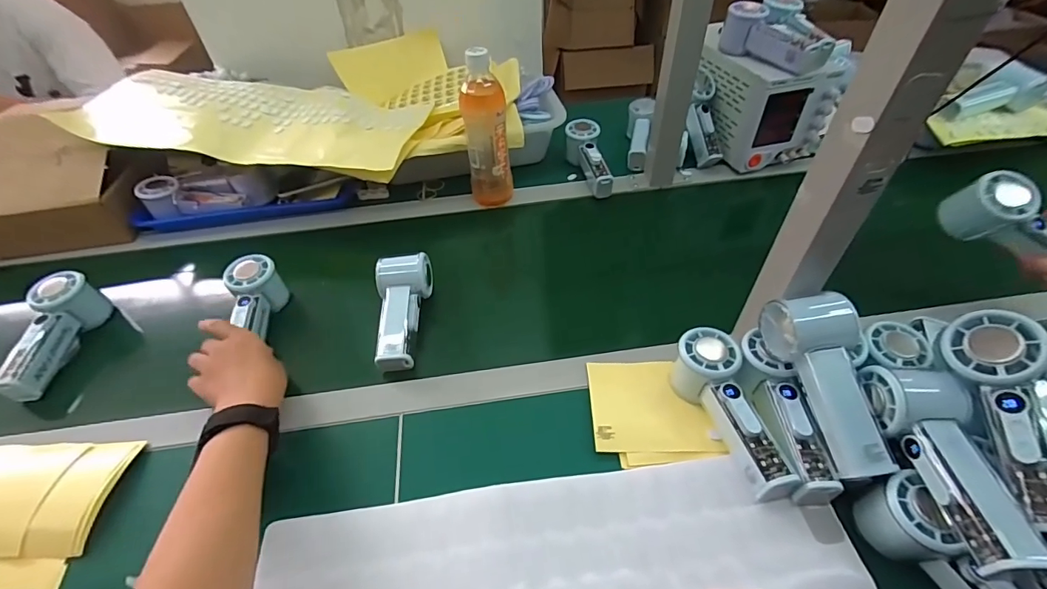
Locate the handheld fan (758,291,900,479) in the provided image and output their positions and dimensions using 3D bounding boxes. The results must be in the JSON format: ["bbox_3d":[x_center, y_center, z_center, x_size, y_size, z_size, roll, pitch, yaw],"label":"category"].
[{"bbox_3d":[0.261,0.071,0.382,0.056,0.047,0.152,-7,66,-3],"label":"handheld fan"}]

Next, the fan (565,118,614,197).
[{"bbox_3d":[0.114,-0.224,0.757,0.049,0.061,0.157,-13,62,-9],"label":"fan"}]

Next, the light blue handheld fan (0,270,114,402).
[{"bbox_3d":[-0.560,0.046,0.530,0.054,0.059,0.151,-11,47,-7],"label":"light blue handheld fan"}]

